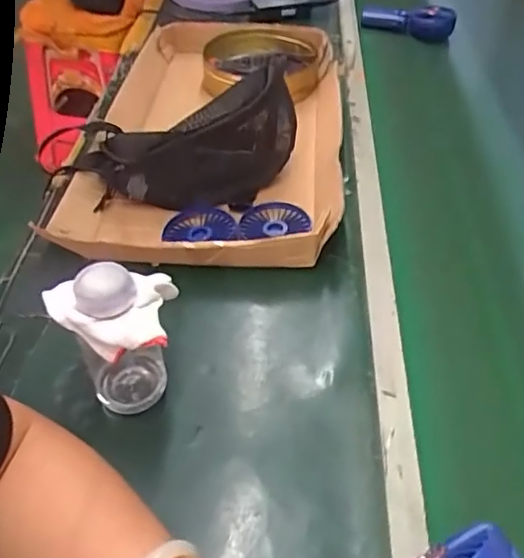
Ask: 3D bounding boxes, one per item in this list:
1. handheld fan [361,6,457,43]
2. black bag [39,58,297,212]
[{"bbox_3d":[0.295,-0.509,1.111,0.178,0.059,0.059,10,47,10],"label":"handheld fan"},{"bbox_3d":[-0.103,-0.170,0.700,0.298,0.119,0.128,-6,46,-6],"label":"black bag"}]

